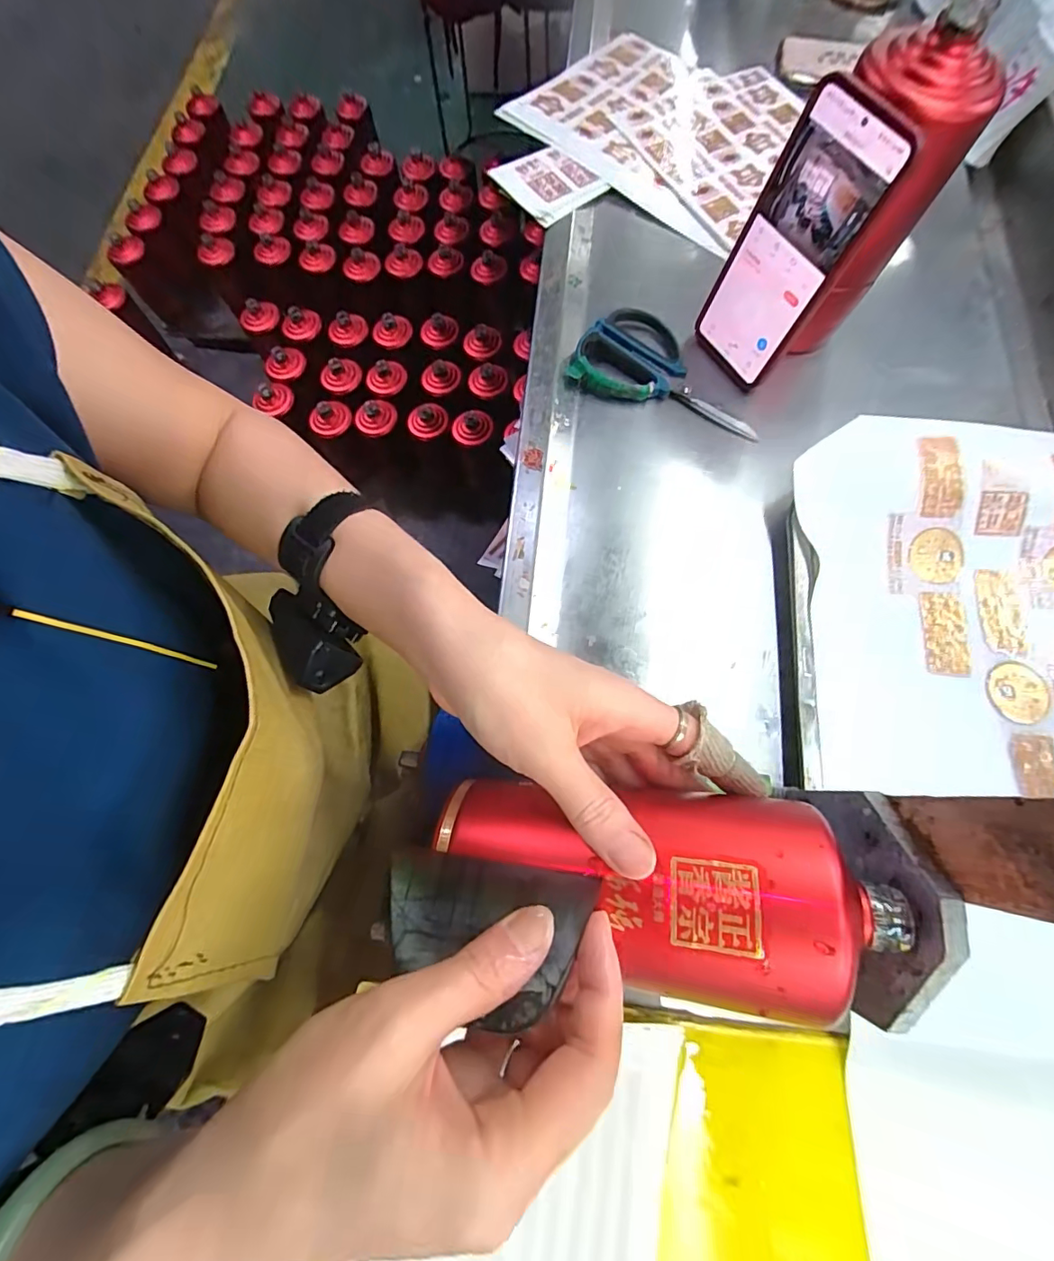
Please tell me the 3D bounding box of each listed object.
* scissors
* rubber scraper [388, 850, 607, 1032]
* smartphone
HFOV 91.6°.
[{"bbox_3d":[0.123,-0.219,0.427,0.160,0.012,0.084,23,74,9],"label":"scissors"},{"bbox_3d":[-0.018,0.119,0.201,0.084,0.004,0.054,2,56,14],"label":"rubber scraper"},{"bbox_3d":[0.181,-0.267,0.366,0.012,0.165,0.079,-27,72,-23],"label":"smartphone"}]

